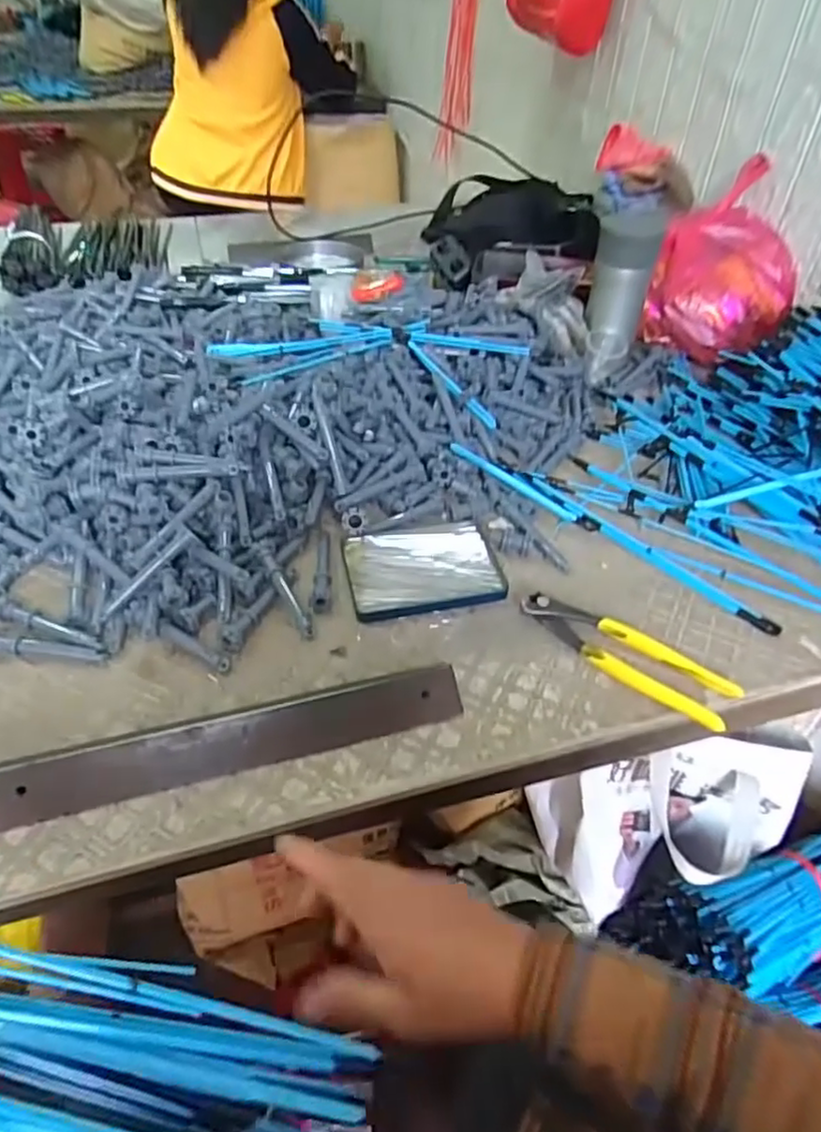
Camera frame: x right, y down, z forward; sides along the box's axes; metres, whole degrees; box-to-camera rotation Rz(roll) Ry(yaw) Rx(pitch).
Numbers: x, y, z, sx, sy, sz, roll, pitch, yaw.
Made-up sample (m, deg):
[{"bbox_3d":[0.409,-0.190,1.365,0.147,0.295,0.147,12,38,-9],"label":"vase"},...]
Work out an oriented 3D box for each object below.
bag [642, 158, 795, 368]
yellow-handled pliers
[{"bbox_3d":[0.397,-0.368,0.815,0.163,0.183,0.142,19,46,17],"label":"bag"},{"bbox_3d":[0.162,0.064,0.494,0.163,0.018,0.054,30,51,26],"label":"yellow-handled pliers"}]

